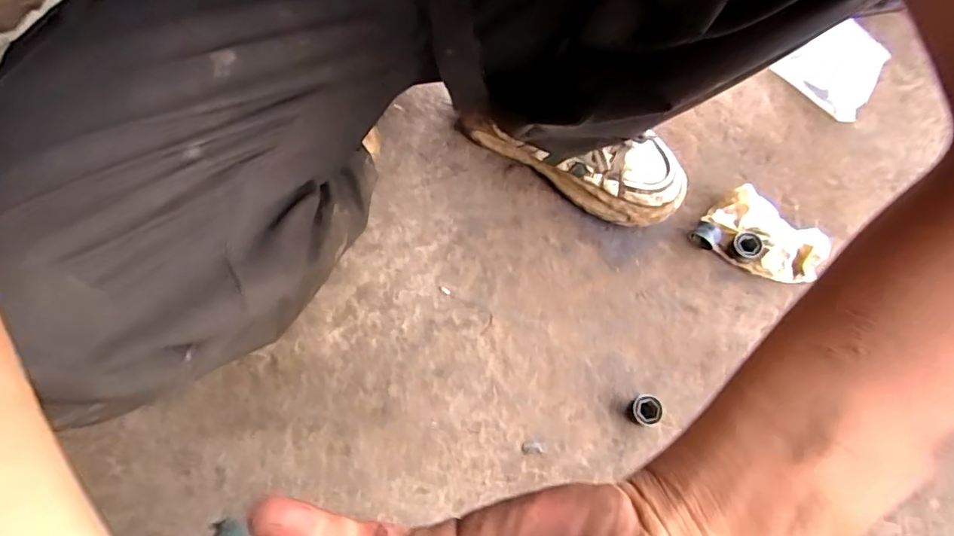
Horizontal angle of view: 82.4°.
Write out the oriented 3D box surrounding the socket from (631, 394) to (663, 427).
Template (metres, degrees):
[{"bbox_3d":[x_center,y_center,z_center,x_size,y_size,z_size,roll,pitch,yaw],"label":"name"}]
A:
[{"bbox_3d":[0.170,0.143,0.547,0.028,0.022,0.030,0,71,0],"label":"socket"}]

